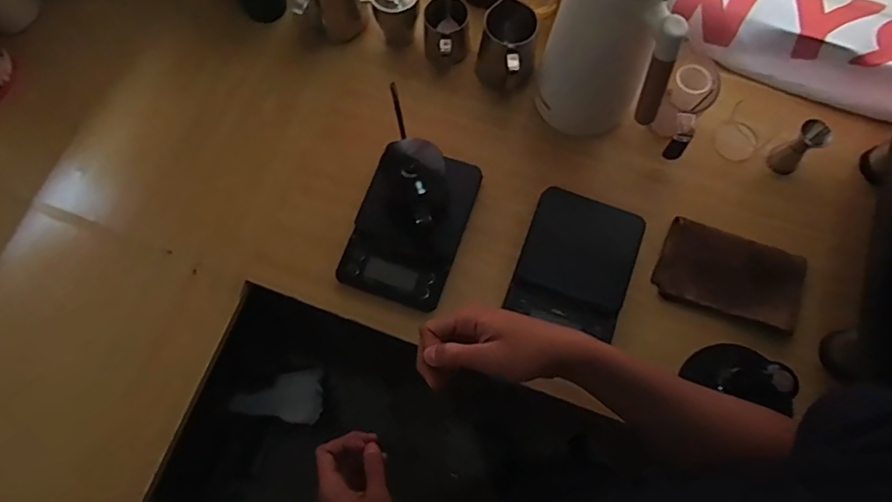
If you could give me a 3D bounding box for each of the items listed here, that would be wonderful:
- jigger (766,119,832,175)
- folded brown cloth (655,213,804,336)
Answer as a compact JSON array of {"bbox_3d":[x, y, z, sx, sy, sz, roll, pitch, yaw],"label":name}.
[{"bbox_3d":[0.439,-0.129,0.668,0.041,0.064,0.036,-38,76,-11],"label":"jigger"},{"bbox_3d":[0.341,0.028,0.646,0.164,0.016,0.103,19,73,7],"label":"folded brown cloth"}]

